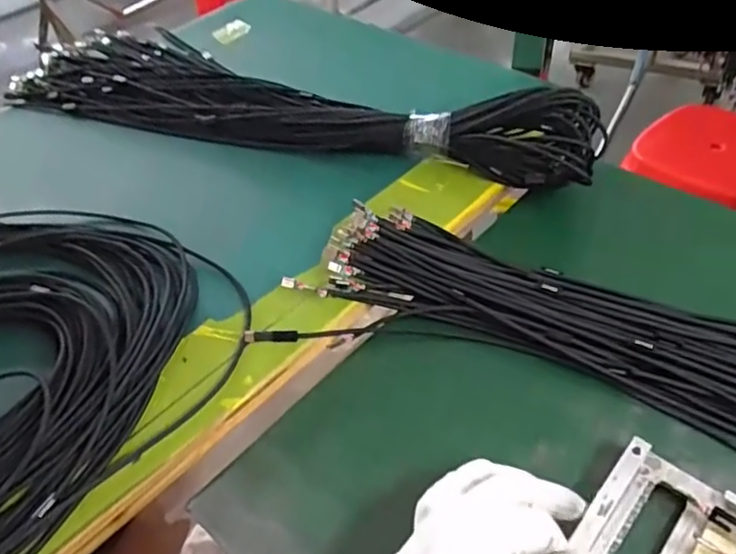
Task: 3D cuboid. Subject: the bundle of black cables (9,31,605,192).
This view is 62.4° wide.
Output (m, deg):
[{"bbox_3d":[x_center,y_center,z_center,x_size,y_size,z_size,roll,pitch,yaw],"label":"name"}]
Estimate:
[{"bbox_3d":[-0.113,-0.229,0.712,0.736,0.074,0.193,12,49,19],"label":"bundle of black cables"}]

